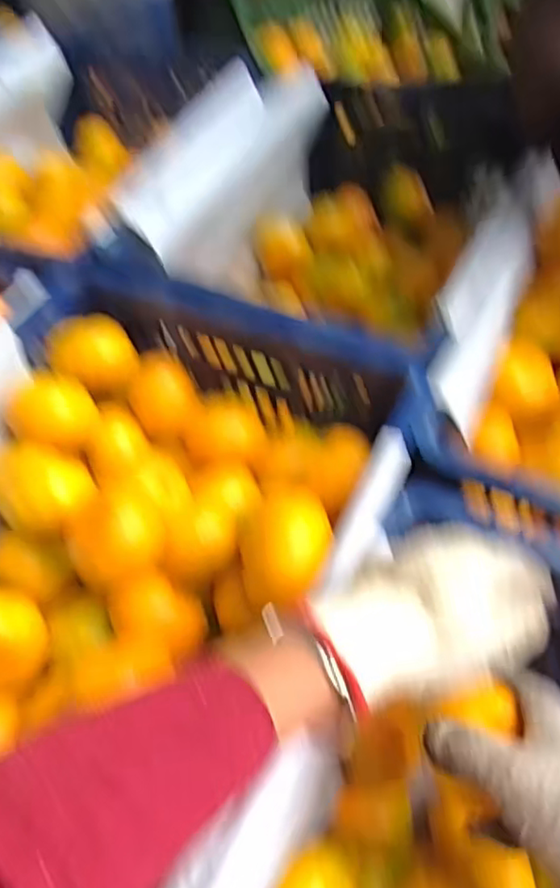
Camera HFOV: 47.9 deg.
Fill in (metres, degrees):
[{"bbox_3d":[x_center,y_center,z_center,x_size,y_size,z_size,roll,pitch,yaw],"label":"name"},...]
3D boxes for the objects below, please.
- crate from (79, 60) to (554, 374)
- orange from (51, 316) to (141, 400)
[{"bbox_3d":[0.080,-0.242,0.771,0.377,0.238,0.565,18,54,16],"label":"crate"},{"bbox_3d":[-0.171,-0.082,0.580,0.074,0.060,0.062,-18,53,-12],"label":"orange"}]

